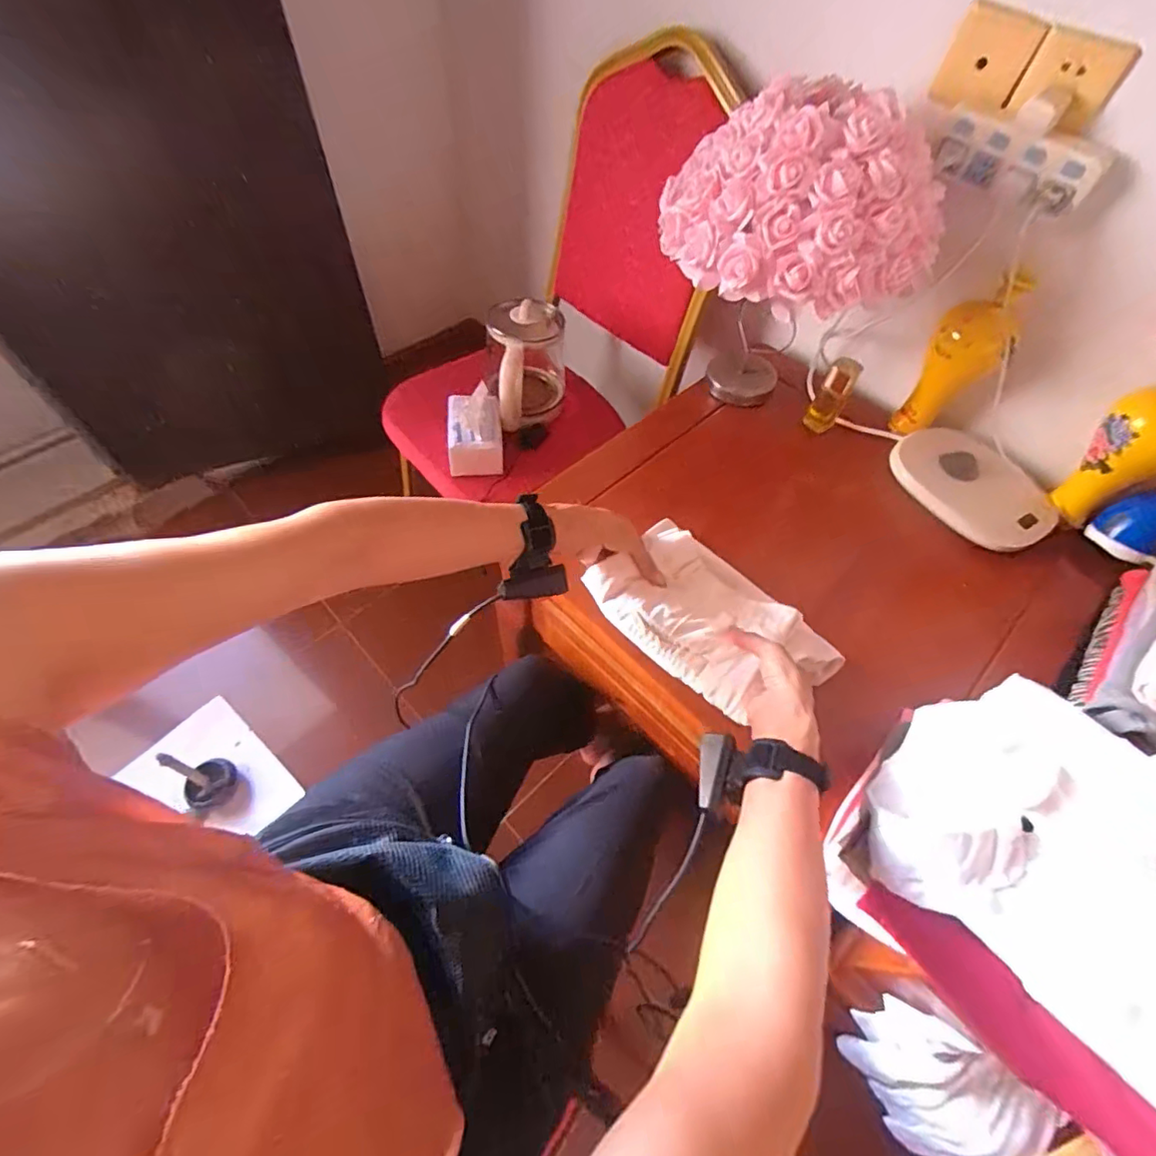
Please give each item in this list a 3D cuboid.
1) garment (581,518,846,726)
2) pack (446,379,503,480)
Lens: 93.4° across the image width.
[{"bbox_3d":[0.149,0.048,0.614,0.155,0.048,0.255,-38,67,-24],"label":"garment"},{"bbox_3d":[-0.184,-0.262,0.966,0.093,0.099,0.165,-6,58,-7],"label":"pack"}]

